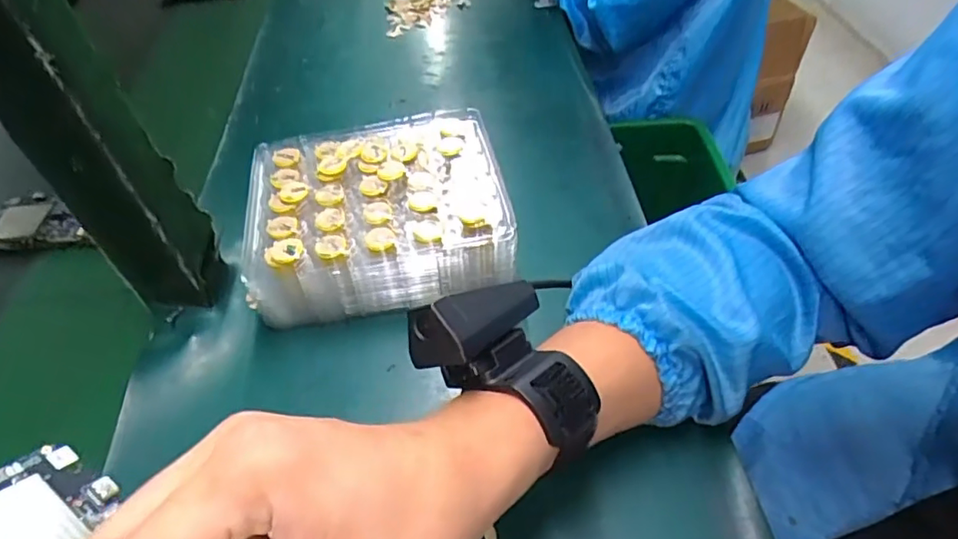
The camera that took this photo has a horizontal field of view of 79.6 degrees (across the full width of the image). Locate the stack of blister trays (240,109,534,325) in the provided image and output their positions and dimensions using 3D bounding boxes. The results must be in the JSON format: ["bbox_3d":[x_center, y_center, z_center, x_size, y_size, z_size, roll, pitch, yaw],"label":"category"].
[{"bbox_3d":[-0.075,-0.040,0.436,0.185,0.071,0.152,-11,50,-4],"label":"stack of blister trays"}]

